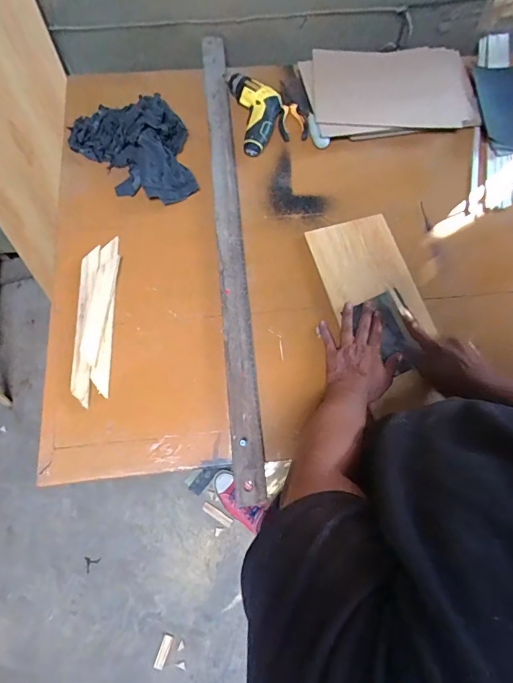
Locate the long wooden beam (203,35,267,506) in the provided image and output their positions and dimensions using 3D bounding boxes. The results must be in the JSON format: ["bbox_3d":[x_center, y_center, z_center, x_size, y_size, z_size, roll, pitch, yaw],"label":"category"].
[{"bbox_3d":[-0.054,-0.216,0.743,0.052,0.030,0.960,-5,72,-2],"label":"long wooden beam"}]

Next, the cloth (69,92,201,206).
[{"bbox_3d":[-0.237,-0.367,0.766,0.218,0.061,0.229,-19,71,-6],"label":"cloth"}]

